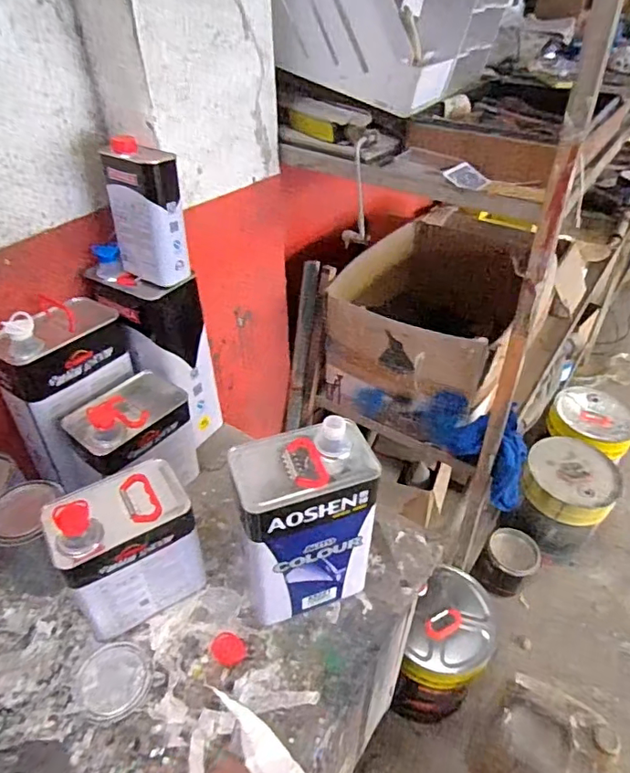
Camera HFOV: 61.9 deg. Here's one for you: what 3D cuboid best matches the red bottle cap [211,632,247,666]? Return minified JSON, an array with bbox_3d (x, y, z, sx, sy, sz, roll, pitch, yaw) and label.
[{"bbox_3d":[-0.115,0.350,0.701,0.049,0.008,0.039,25,46,26],"label":"red bottle cap"}]

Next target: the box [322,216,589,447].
[{"bbox_3d":[0.351,-0.186,1.321,0.428,0.384,0.665,24,46,25],"label":"box"}]

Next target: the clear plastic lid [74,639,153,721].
[{"bbox_3d":[-0.259,0.376,0.678,0.090,0.010,0.101,-24,46,-26],"label":"clear plastic lid"}]

